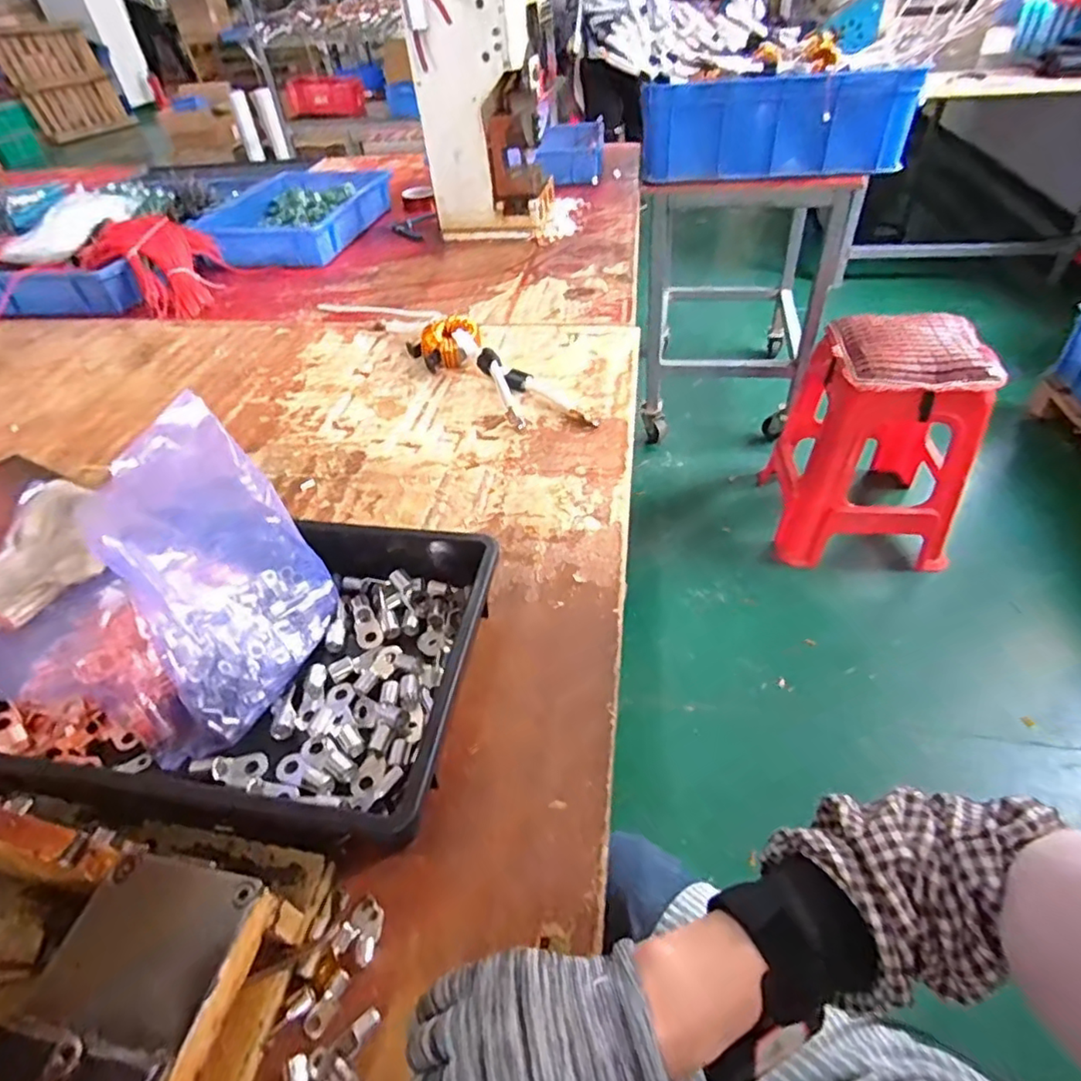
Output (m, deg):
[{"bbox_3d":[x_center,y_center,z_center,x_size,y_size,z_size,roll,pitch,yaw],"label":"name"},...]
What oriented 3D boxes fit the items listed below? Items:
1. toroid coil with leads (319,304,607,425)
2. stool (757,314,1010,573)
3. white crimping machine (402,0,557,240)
[{"bbox_3d":[-0.133,-0.286,0.855,0.114,0.050,0.557,-33,51,-27],"label":"toroid coil with leads"},{"bbox_3d":[0.791,-0.257,1.448,0.368,0.516,0.413,2,45,7],"label":"stool"},{"bbox_3d":[-0.108,-0.882,1.075,0.227,0.586,0.197,2,44,6],"label":"white crimping machine"}]

